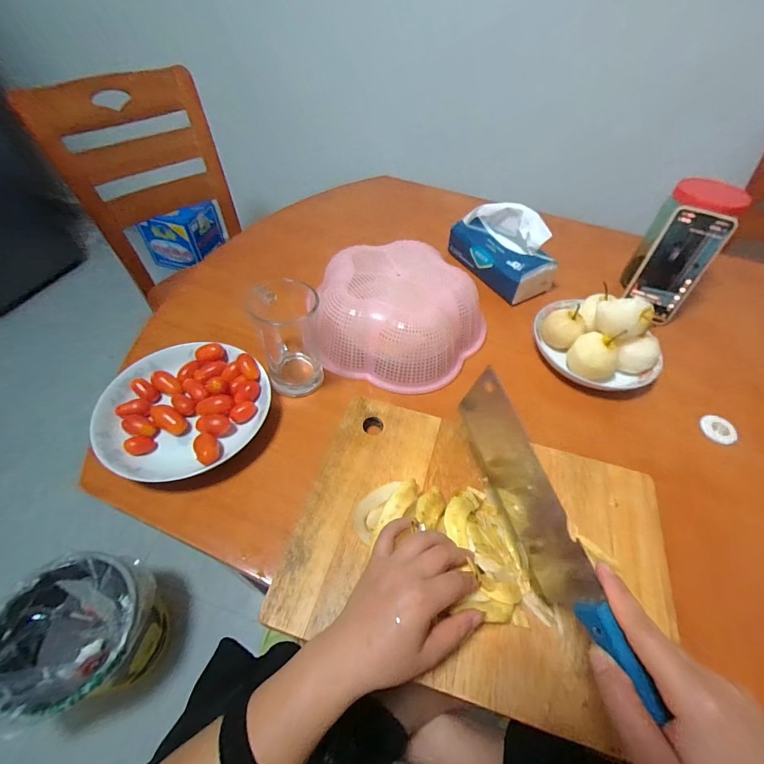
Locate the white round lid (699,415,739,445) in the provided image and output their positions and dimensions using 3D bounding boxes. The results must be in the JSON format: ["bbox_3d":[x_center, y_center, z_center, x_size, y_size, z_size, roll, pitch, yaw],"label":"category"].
[{"bbox_3d":[0.437,0.061,0.489,0.040,0.008,0.041,1,51,-2],"label":"white round lid"}]

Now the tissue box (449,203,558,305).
[{"bbox_3d":[0.206,-0.230,0.639,0.087,0.107,0.178,-27,57,-22],"label":"tissue box"}]

